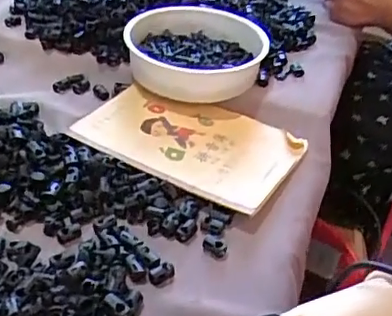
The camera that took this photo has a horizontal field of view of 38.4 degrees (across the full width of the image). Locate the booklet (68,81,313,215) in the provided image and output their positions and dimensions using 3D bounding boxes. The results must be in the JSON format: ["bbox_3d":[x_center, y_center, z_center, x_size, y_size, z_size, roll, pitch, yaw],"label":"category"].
[{"bbox_3d":[-0.006,-0.021,0.577,0.209,0.010,0.141,23,40,18],"label":"booklet"}]

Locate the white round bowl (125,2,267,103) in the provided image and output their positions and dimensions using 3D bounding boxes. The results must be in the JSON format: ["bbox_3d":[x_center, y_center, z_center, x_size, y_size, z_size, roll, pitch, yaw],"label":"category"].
[{"bbox_3d":[0.000,-0.126,0.668,0.157,0.049,0.169,5,38,-4],"label":"white round bowl"}]

